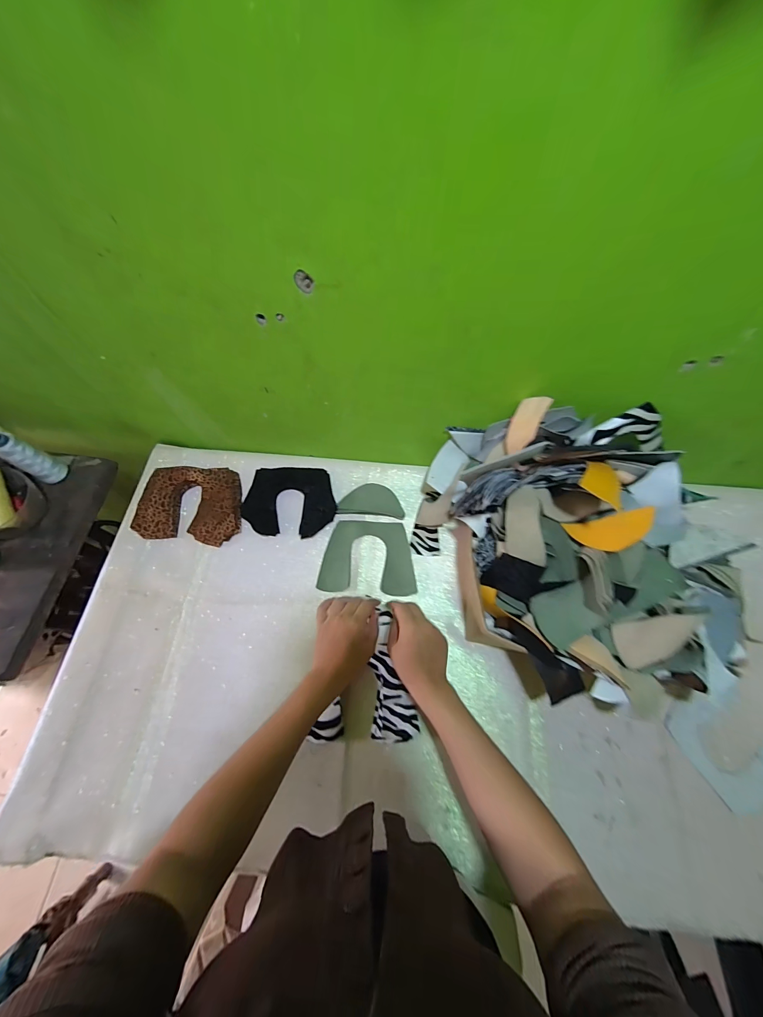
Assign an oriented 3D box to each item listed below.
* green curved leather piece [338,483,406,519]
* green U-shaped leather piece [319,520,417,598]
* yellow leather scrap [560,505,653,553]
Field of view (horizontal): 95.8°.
[{"bbox_3d":[-0.017,-0.015,0.620,0.114,0.010,0.059,5,67,2],"label":"green curved leather piece"},{"bbox_3d":[-0.021,0.081,0.591,0.155,0.006,0.125,4,65,2],"label":"green U-shaped leather piece"},{"bbox_3d":[0.294,0.030,0.441,0.097,0.004,0.047,-15,57,24],"label":"yellow leather scrap"}]

